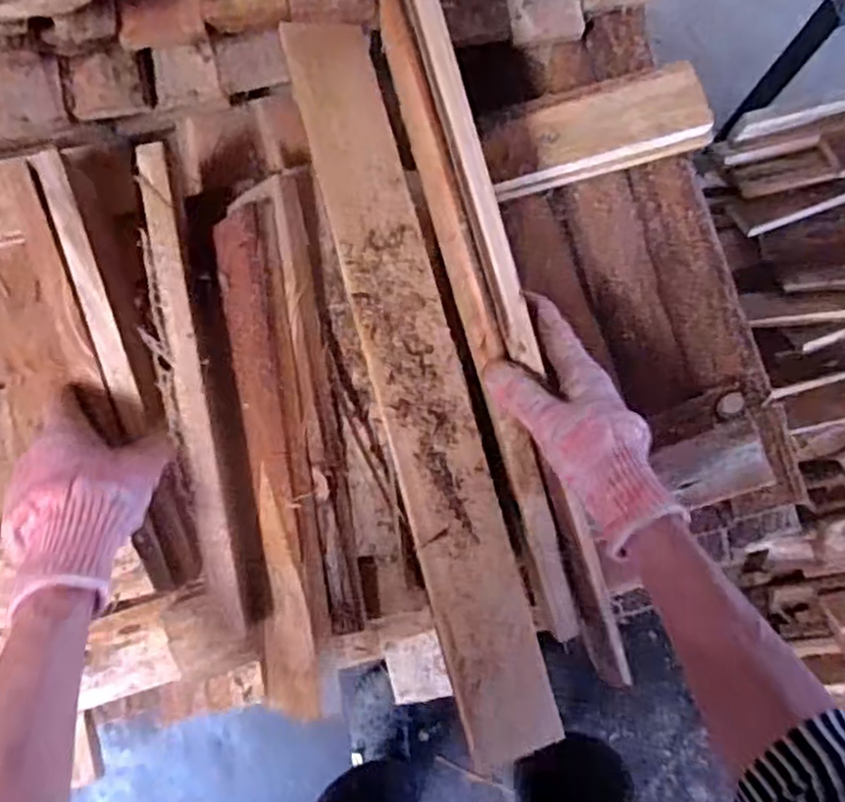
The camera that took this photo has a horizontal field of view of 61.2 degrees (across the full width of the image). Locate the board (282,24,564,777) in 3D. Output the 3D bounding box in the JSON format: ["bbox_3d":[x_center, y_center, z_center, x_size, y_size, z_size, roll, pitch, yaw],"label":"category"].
[{"bbox_3d":[-0.007,-0.027,0.508,0.066,0.031,0.535,-14,83,-4],"label":"board"}]

